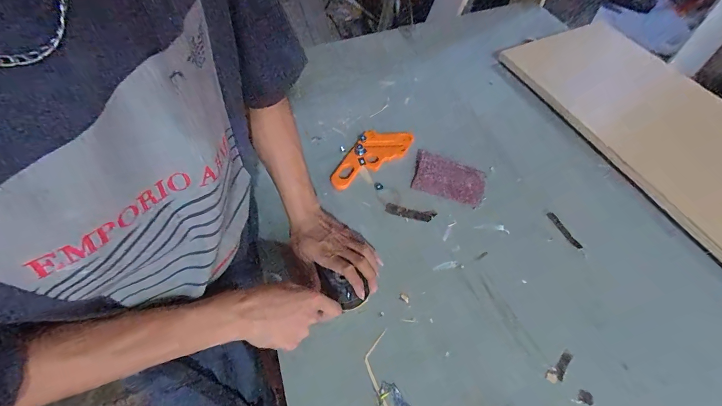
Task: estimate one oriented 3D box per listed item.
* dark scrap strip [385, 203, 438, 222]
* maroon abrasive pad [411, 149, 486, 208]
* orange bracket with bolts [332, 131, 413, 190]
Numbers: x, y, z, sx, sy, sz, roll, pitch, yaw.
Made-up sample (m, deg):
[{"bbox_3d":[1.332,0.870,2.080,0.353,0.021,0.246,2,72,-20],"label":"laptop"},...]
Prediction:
[{"bbox_3d":[0.085,0.017,0.578,0.085,0.006,0.023,13,54,8],"label":"dark scrap strip"},{"bbox_3d":[0.158,-0.044,0.611,0.128,0.016,0.084,19,55,12],"label":"maroon abrasive pad"},{"bbox_3d":[0.012,-0.096,0.648,0.183,0.017,0.082,-29,59,-21],"label":"orange bracket with bolts"}]

